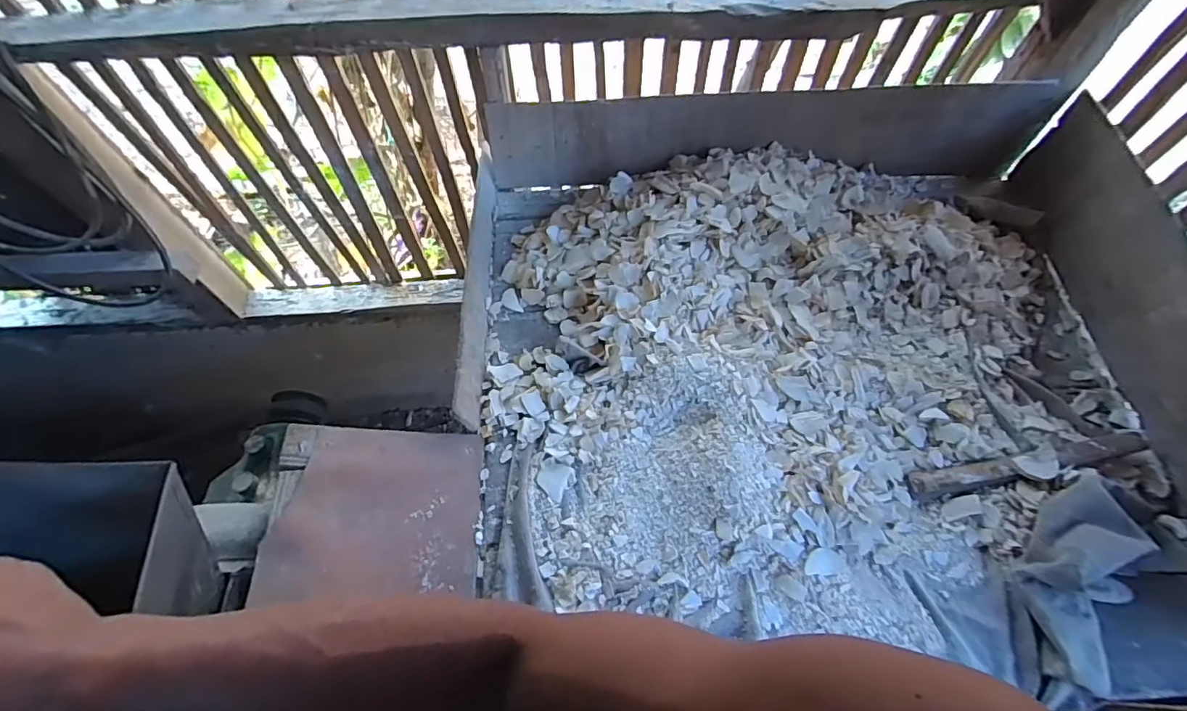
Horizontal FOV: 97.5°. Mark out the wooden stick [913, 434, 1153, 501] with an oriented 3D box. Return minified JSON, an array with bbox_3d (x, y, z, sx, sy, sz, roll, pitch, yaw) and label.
[{"bbox_3d":[0.524,0.129,0.623,0.297,0.028,0.029,-9,60,-5],"label":"wooden stick"}]

